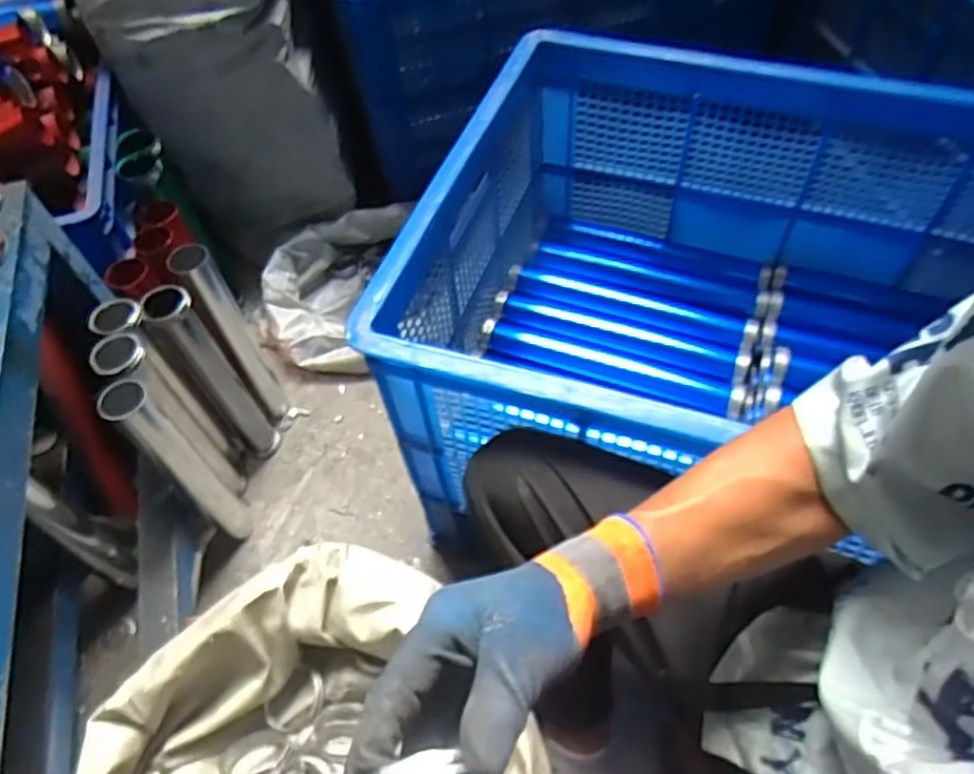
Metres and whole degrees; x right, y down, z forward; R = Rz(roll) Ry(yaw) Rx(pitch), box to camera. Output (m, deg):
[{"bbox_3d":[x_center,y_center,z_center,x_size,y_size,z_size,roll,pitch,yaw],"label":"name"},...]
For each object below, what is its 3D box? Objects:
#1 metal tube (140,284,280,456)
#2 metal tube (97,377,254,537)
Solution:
[{"bbox_3d":[-0.398,-0.006,1.028,0.065,0.355,0.057,-38,62,-20],"label":"metal tube"},{"bbox_3d":[-0.411,0.110,0.945,0.056,0.350,0.068,-40,62,-21],"label":"metal tube"}]

